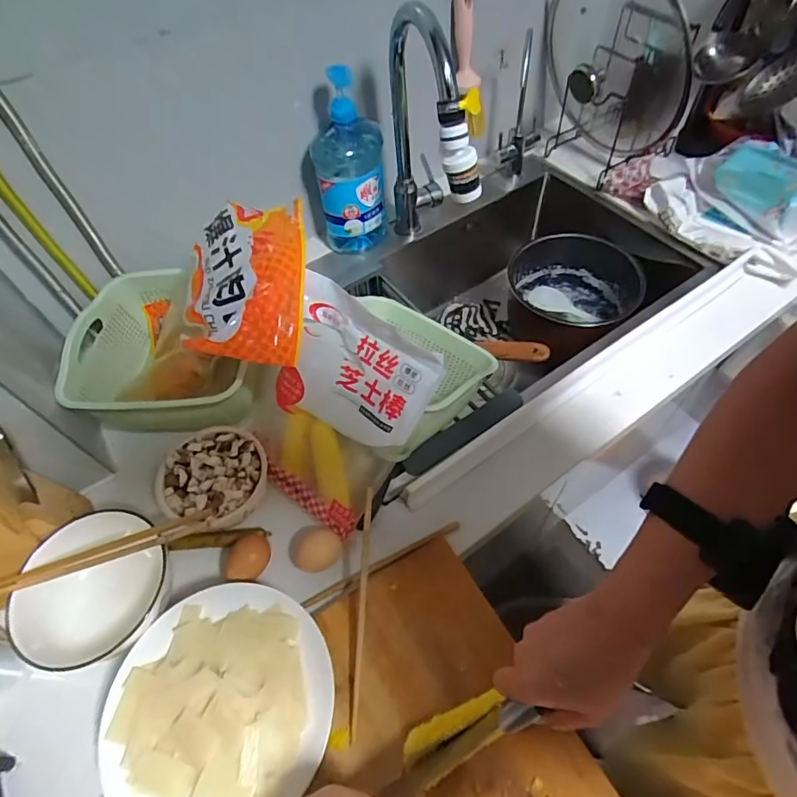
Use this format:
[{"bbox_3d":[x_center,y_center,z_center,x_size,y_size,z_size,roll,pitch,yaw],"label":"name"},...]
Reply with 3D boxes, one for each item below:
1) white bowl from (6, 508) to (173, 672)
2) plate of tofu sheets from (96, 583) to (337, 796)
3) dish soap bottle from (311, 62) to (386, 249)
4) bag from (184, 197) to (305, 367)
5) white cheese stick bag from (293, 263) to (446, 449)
[{"bbox_3d":[-0.314,0.196,0.511,0.126,0.066,0.154,-12,56,-4],"label":"white bowl"},{"bbox_3d":[-0.162,0.282,0.448,0.196,0.049,0.199,-2,56,3],"label":"plate of tofu sheets"},{"bbox_3d":[-0.074,-0.347,0.750,0.105,0.269,0.060,-12,56,-4],"label":"dish soap bottle"},{"bbox_3d":[-0.171,-0.130,0.549,0.142,0.061,0.202,-11,65,15],"label":"bag"},{"bbox_3d":[-0.061,-0.038,0.528,0.205,0.041,0.139,34,100,25],"label":"white cheese stick bag"}]

